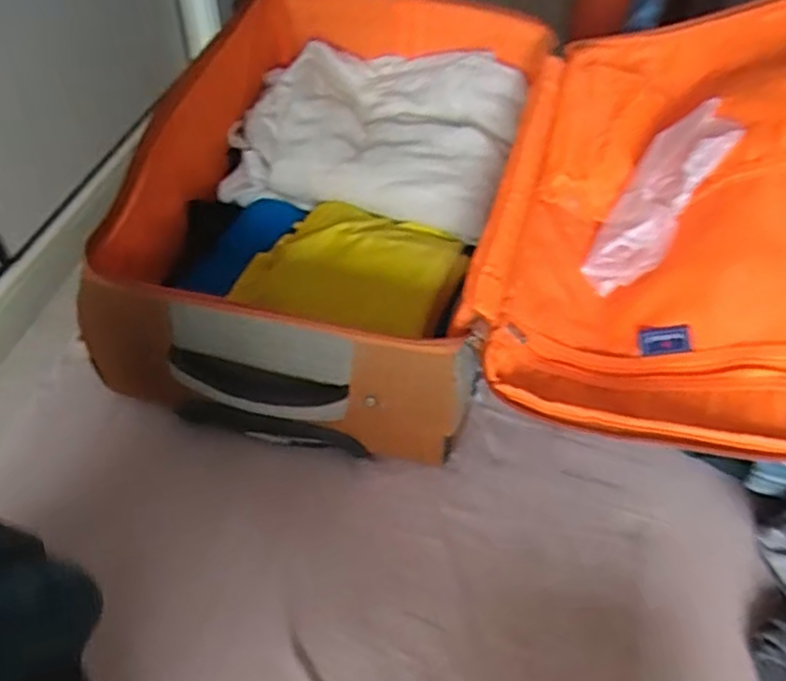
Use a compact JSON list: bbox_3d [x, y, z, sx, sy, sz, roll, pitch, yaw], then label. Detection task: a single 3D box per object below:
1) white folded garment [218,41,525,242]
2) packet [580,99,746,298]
[{"bbox_3d":[-0.027,-0.272,0.867,0.331,0.088,0.261,14,50,9],"label":"white folded garment"},{"bbox_3d":[0.264,-0.143,0.681,0.209,0.021,0.097,-58,28,2],"label":"packet"}]

